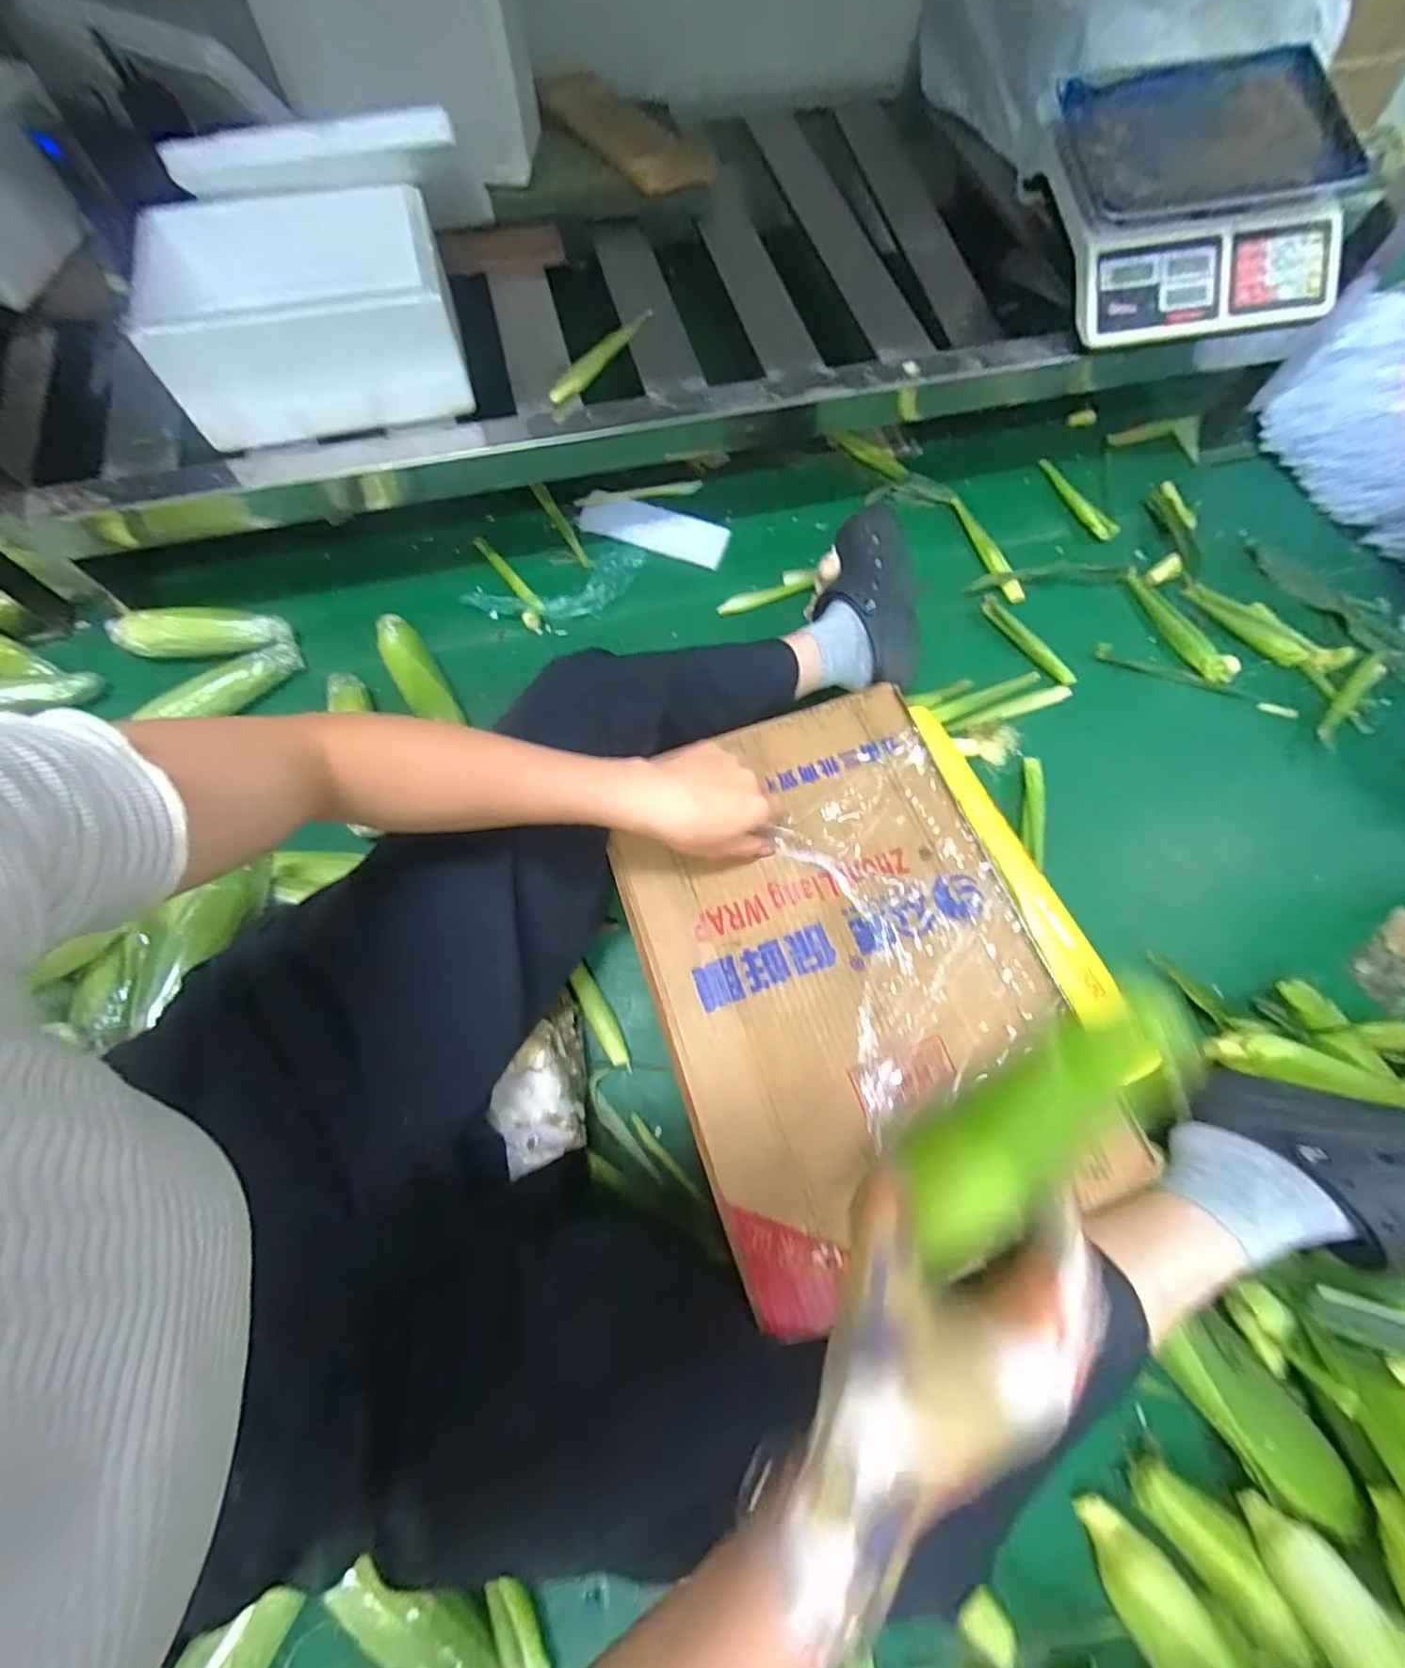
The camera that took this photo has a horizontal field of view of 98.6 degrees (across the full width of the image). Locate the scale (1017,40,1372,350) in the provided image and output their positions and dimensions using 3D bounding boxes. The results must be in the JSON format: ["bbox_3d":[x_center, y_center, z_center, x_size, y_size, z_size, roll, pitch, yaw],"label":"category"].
[{"bbox_3d":[0.637,-0.814,0.780,0.360,0.135,0.313,-1,69,-2],"label":"scale"}]

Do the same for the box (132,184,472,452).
[{"bbox_3d":[-0.426,-0.559,0.661,0.291,0.125,0.181,-16,70,-7],"label":"box"}]

